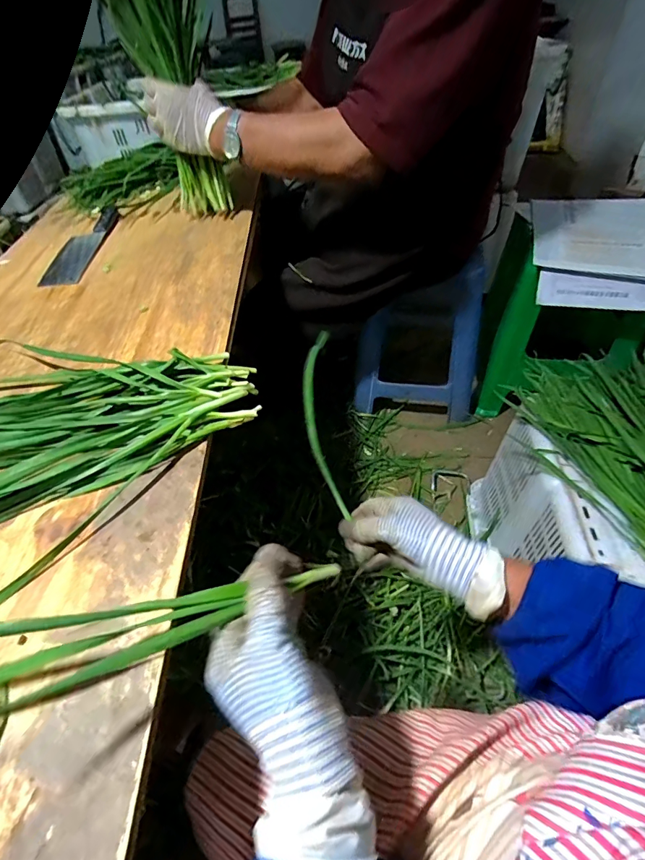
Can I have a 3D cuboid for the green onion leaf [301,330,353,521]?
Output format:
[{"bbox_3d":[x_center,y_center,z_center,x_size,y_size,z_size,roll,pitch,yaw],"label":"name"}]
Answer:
[{"bbox_3d":[-0.004,-0.038,0.542,0.043,0.037,0.319,-5,50,1],"label":"green onion leaf"}]

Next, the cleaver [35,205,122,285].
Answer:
[{"bbox_3d":[-0.433,-0.344,0.765,0.061,0.021,0.280,-3,48,3],"label":"cleaver"}]

